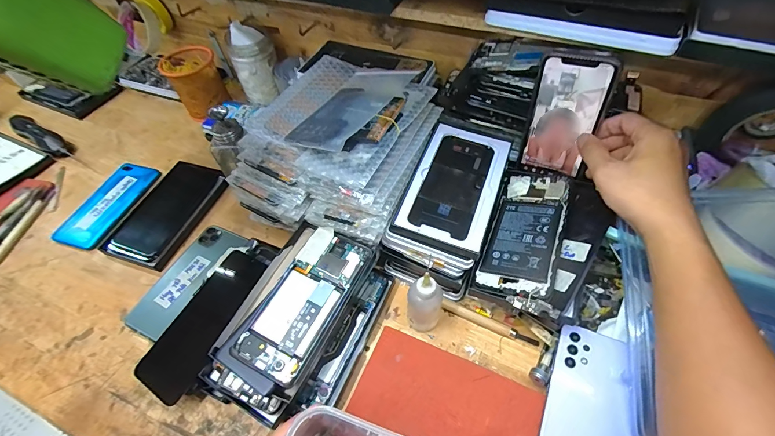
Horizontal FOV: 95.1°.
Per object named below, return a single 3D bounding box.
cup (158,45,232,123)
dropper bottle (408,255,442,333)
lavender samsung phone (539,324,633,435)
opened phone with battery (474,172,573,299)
[{"bbox_3d":[-0.342,-0.245,0.639,0.084,0.090,0.096,-29,57,-16],"label":"cup"},{"bbox_3d":[0.037,0.083,0.360,0.033,0.107,0.027,16,57,16],"label":"dropper bottle"},{"bbox_3d":[0.185,0.178,0.325,0.072,0.009,0.143,16,65,21],"label":"lavender samsung phone"},{"bbox_3d":[0.154,0.010,0.394,0.073,0.007,0.170,9,55,31],"label":"opened phone with battery"}]

